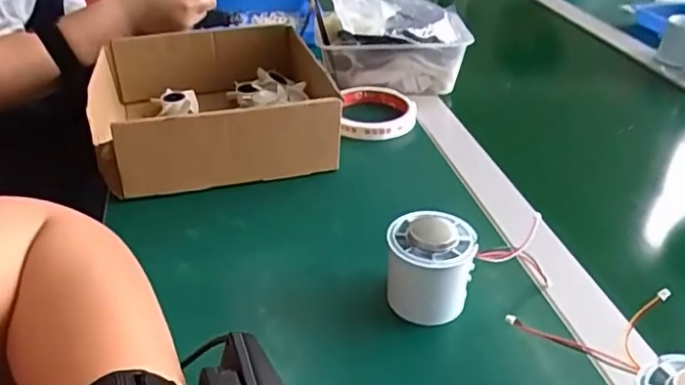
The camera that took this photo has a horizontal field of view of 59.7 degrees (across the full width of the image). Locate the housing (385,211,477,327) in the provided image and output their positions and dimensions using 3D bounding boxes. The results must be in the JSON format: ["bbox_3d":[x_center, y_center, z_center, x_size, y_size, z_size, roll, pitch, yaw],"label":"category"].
[{"bbox_3d":[0.056,0.051,0.381,0.054,0.061,0.056,5,34,5],"label":"housing"}]

